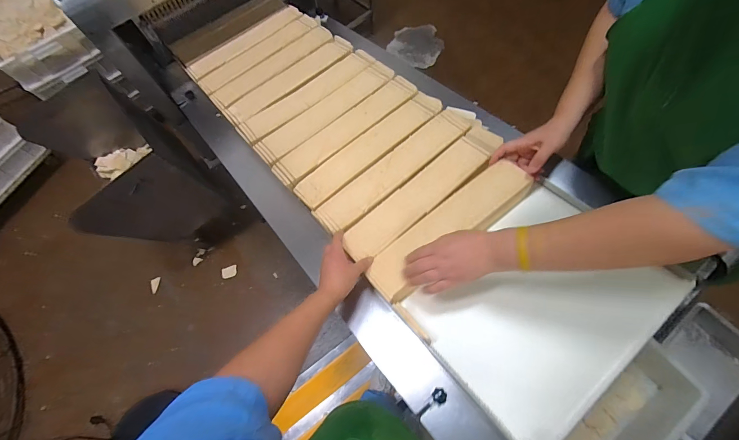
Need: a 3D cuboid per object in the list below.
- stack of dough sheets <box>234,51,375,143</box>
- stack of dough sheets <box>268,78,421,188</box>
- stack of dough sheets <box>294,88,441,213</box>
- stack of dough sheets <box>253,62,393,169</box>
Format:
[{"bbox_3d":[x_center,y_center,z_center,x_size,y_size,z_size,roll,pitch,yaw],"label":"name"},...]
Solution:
[{"bbox_3d":[-0.155,-0.319,0.825,0.378,0.024,0.087,-37,71,-12],"label":"stack of dough sheets"},{"bbox_3d":[-0.051,-0.213,0.751,0.383,0.023,0.085,-39,72,-12],"label":"stack of dough sheets"},{"bbox_3d":[0.006,-0.162,0.712,0.378,0.022,0.079,-39,72,-13],"label":"stack of dough sheets"},{"bbox_3d":[-0.100,-0.265,0.786,0.379,0.017,0.080,-37,71,-12],"label":"stack of dough sheets"}]

